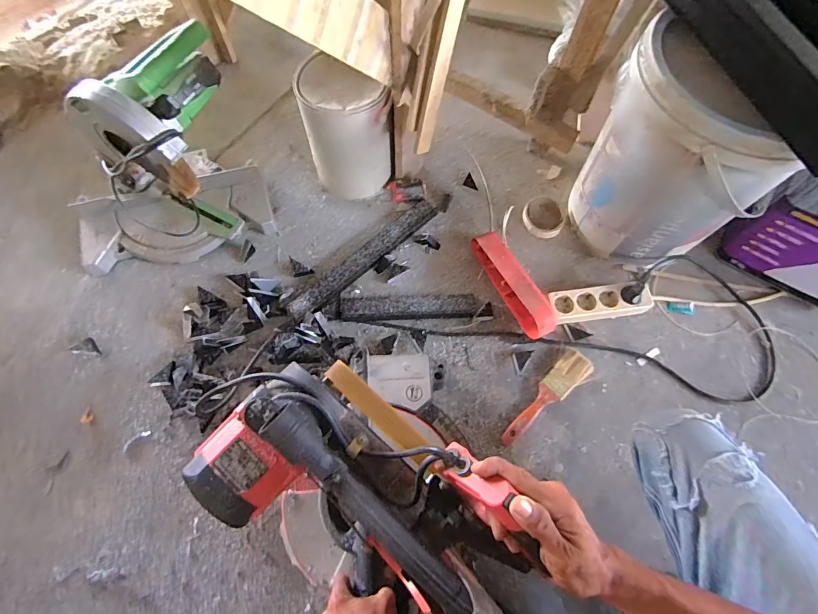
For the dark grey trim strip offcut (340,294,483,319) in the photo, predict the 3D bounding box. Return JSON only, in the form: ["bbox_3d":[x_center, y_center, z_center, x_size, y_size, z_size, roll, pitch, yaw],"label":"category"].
[{"bbox_3d":[0.003,-0.002,0.826,0.269,0.022,0.052,-1,68,-2],"label":"dark grey trim strip offcut"}]

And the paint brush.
[{"bbox_3d":[0.250,0.165,0.767,0.223,0.012,0.053,-40,74,-16],"label":"paint brush"}]

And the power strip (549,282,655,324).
[{"bbox_3d":[0.372,-0.006,0.820,0.193,0.043,0.064,-5,68,-4],"label":"power strip"}]

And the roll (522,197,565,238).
[{"bbox_3d":[0.289,-0.192,0.905,0.084,0.026,0.098,-12,68,-7],"label":"roll"}]

